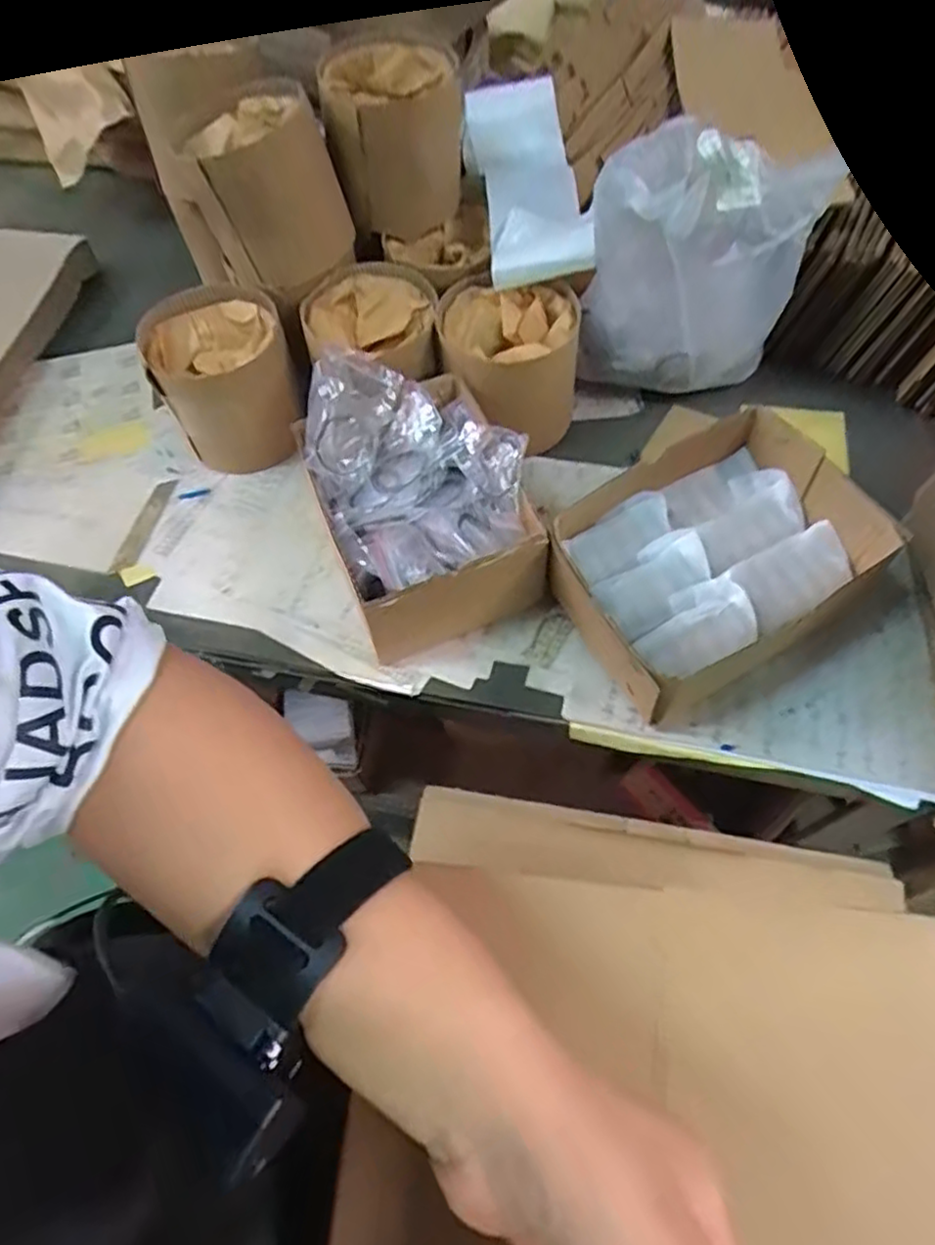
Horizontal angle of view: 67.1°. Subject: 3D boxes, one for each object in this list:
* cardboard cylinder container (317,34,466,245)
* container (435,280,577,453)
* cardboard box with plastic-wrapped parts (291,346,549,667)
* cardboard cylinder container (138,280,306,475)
[{"bbox_3d":[-0.065,-0.442,0.643,0.119,0.108,0.119,-7,62,-2],"label":"cardboard cylinder container"},{"bbox_3d":[0.035,-0.225,0.625,0.119,0.095,0.120,2,62,3],"label":"container"},{"bbox_3d":[-0.042,-0.105,0.565,0.155,0.115,0.209,-20,63,-9],"label":"cardboard box with plastic-wrapped parts"},{"bbox_3d":[-0.219,-0.221,0.656,0.119,0.117,0.120,-24,64,-11],"label":"cardboard cylinder container"}]

